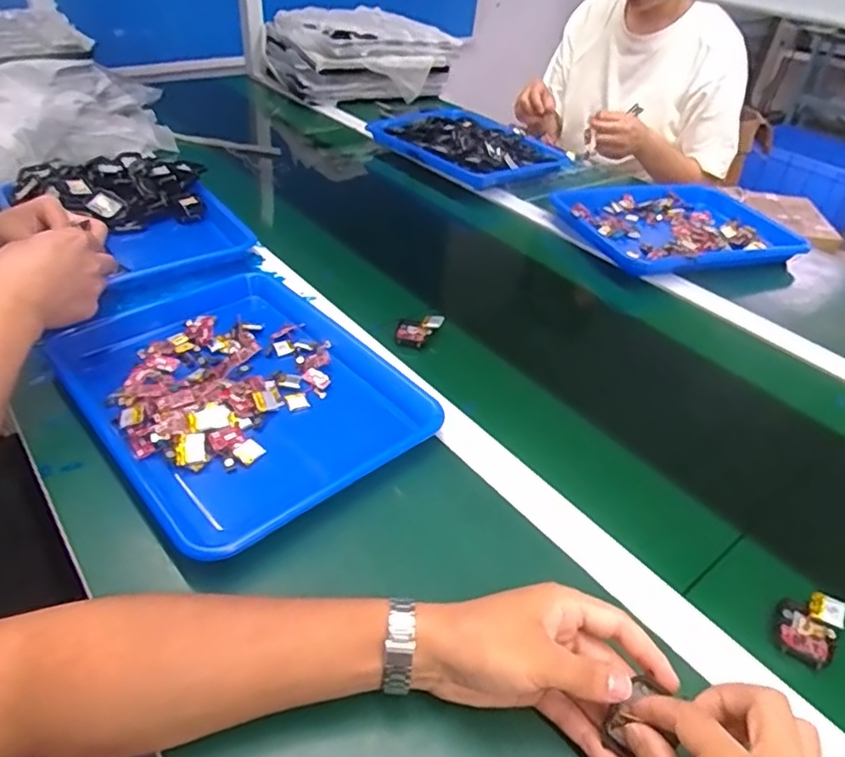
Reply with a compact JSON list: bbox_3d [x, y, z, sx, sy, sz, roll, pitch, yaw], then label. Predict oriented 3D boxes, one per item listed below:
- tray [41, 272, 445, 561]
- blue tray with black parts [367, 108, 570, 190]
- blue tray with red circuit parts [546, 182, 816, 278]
[{"bbox_3d":[-0.171,0.006,0.586,0.261,0.034,0.337,-28,49,-34],"label":"tray"},{"bbox_3d":[0.086,-0.435,1.144,0.245,0.052,0.332,-25,48,-31],"label":"blue tray with black parts"},{"bbox_3d":[0.397,-0.233,0.940,0.347,0.039,0.235,-12,42,-19],"label":"blue tray with red circuit parts"}]

